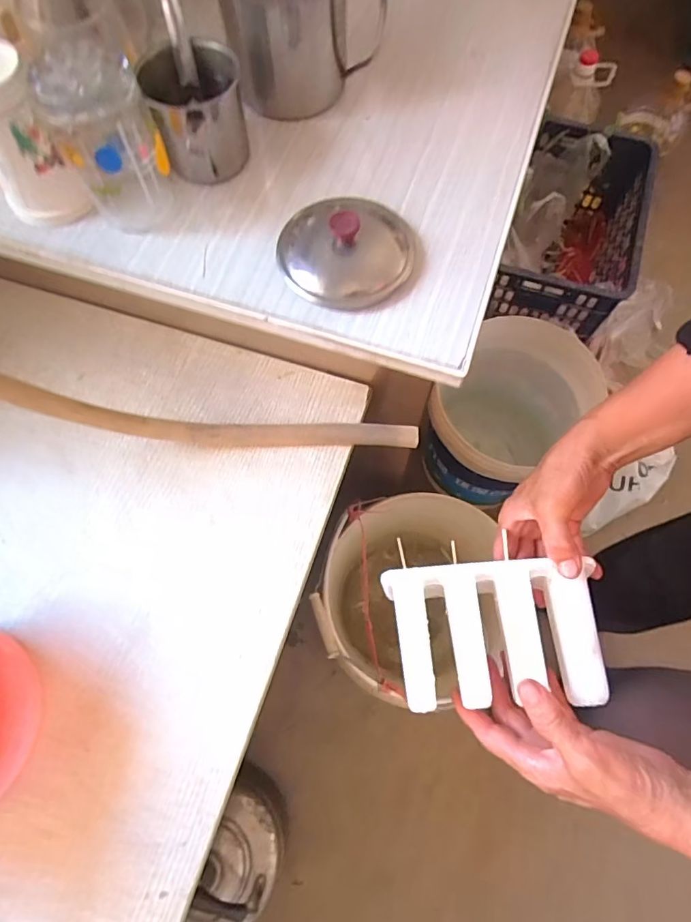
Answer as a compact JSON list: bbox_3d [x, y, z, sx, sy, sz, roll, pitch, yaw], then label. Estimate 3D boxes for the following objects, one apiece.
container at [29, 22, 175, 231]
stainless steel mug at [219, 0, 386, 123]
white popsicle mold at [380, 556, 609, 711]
[{"bbox_3d":[-0.165,-0.225,0.344,0.065,0.106,0.063,-25,71,-7],"label":"container"},{"bbox_3d":[-0.041,-0.363,0.400,0.120,0.097,0.097,-18,71,-5],"label":"stainless steel mug"},{"bbox_3d":[0.113,0.131,0.375,0.149,0.035,0.103,-4,70,0],"label":"white popsicle mold"}]

